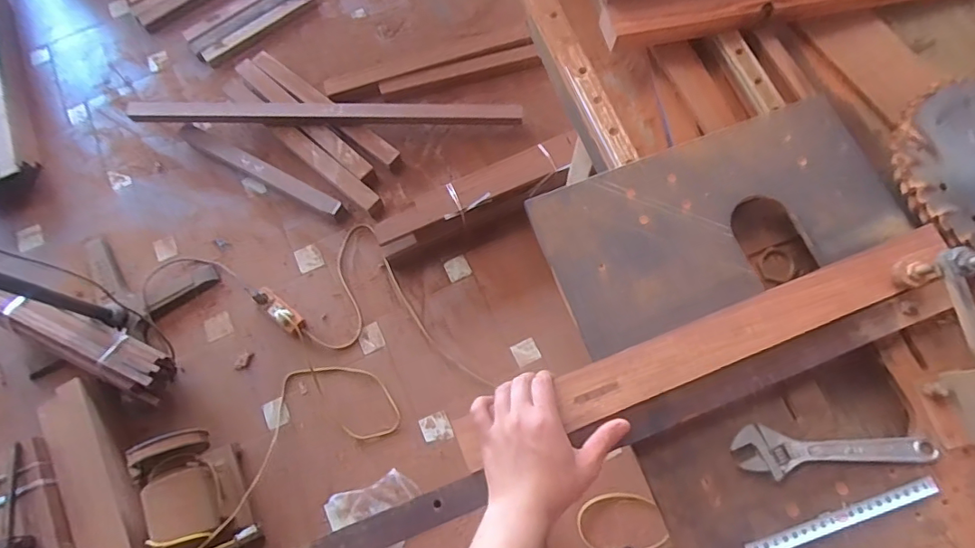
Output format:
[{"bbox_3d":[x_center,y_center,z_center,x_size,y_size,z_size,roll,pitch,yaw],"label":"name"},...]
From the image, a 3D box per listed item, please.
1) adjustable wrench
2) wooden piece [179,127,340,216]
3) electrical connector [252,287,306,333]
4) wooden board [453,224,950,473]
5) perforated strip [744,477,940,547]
[{"bbox_3d":[0.343,0.180,0.519,0.191,0.013,0.047,4,72,3],"label":"adjustable wrench"},{"bbox_3d":[-0.695,-0.316,1.599,0.599,0.051,0.061,27,75,10],"label":"wooden piece"},{"bbox_3d":[-0.584,0.100,1.461,0.178,0.077,0.054,36,77,12],"label":"electrical connector"},{"bbox_3d":[0.228,0.071,0.535,0.541,0.015,0.054,-22,73,-5],"label":"wooden board"},{"bbox_3d":[0.345,0.238,0.508,0.198,0.004,0.016,-18,67,-4],"label":"perforated strip"}]

